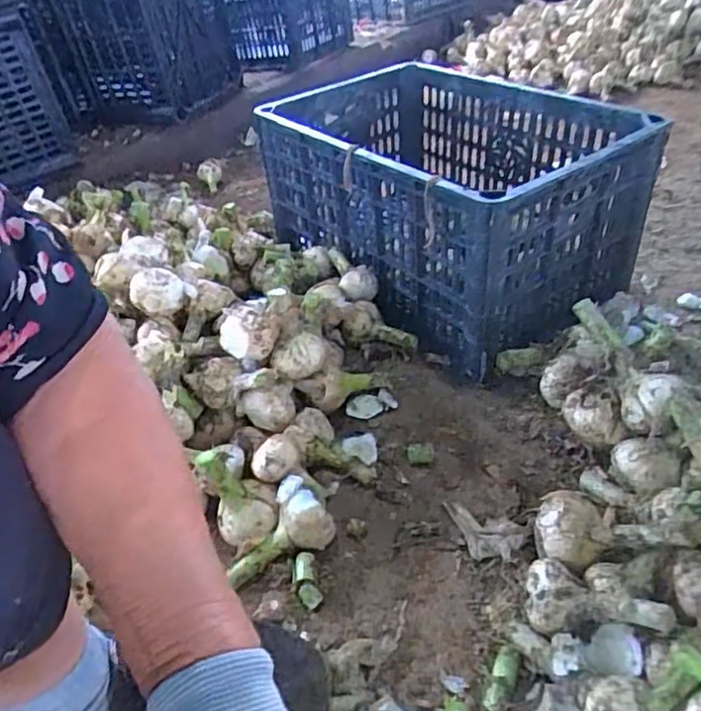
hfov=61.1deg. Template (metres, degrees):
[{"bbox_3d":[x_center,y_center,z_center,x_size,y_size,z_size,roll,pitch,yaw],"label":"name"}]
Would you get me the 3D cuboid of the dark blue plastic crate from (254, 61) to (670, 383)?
[{"bbox_3d":[0.119,-0.213,0.807,0.316,0.227,0.450,-33,46,-28],"label":"dark blue plastic crate"}]

